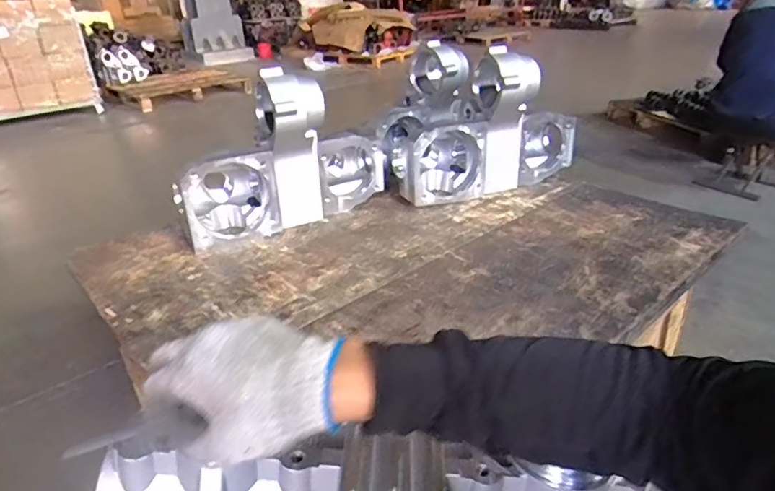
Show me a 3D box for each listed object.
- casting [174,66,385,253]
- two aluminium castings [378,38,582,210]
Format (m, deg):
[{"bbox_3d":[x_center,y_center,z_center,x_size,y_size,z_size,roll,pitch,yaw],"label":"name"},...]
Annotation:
[{"bbox_3d":[-0.231,-0.211,1.173,0.453,0.331,0.217,-12,29,-18],"label":"casting"},{"bbox_3d":[0.236,-0.336,1.360,0.478,0.324,0.375,-5,28,-7],"label":"two aluminium castings"}]

